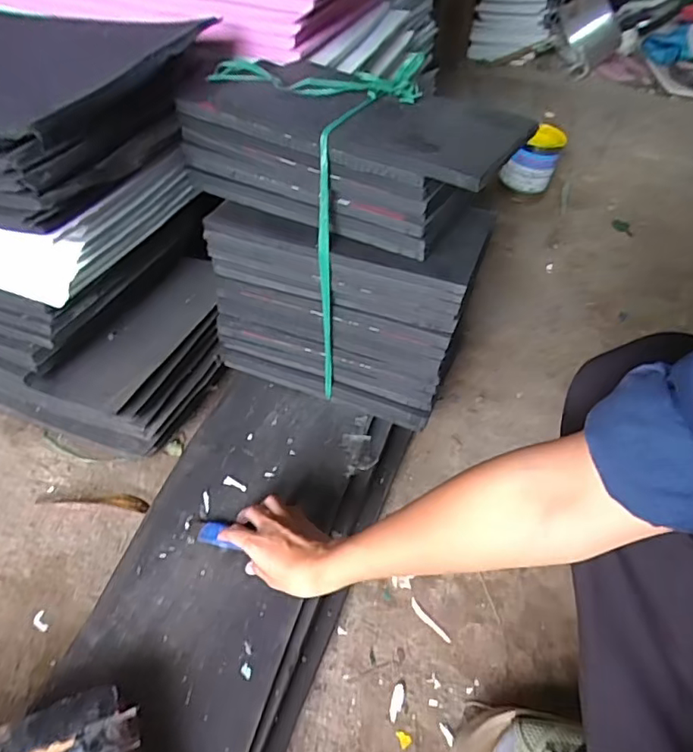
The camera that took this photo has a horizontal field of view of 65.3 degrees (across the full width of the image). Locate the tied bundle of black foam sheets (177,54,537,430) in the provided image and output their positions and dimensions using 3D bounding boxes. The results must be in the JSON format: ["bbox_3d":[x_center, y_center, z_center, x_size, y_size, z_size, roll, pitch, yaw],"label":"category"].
[{"bbox_3d":[-0.009,-0.154,0.636,0.322,0.320,0.181,19,49,16],"label":"tied bundle of black foam sheets"}]

